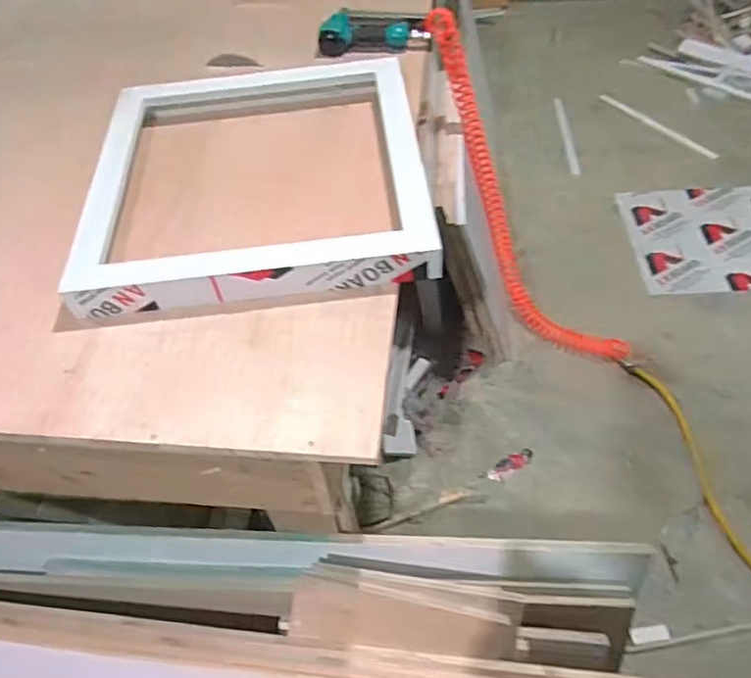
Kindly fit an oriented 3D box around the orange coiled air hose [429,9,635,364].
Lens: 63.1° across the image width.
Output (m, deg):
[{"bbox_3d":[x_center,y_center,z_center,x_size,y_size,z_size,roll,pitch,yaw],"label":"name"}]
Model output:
[{"bbox_3d":[0.396,-0.377,1.700,0.101,1.068,0.318,-42,27,-24],"label":"orange coiled air hose"}]

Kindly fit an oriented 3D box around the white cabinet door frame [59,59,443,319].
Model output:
[{"bbox_3d":[-0.202,-0.317,1.083,0.561,0.067,0.613,-6,52,0],"label":"white cabinet door frame"}]

